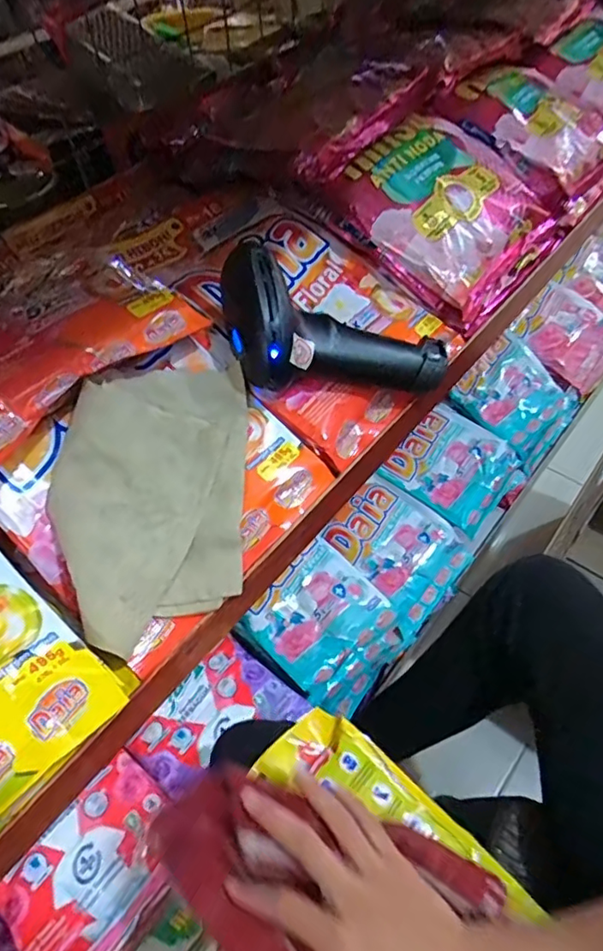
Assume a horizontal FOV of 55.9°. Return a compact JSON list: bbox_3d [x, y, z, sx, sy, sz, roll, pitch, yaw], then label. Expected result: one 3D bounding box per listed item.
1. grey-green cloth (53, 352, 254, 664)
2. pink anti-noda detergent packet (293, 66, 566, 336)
[{"bbox_3d":[-0.089,0.009,0.347,0.110,0.019,0.179,9,67,-21],"label":"grey-green cloth"},{"bbox_3d":[0.126,-0.239,0.497,0.192,0.029,0.173,45,67,-5],"label":"pink anti-noda detergent packet"}]

